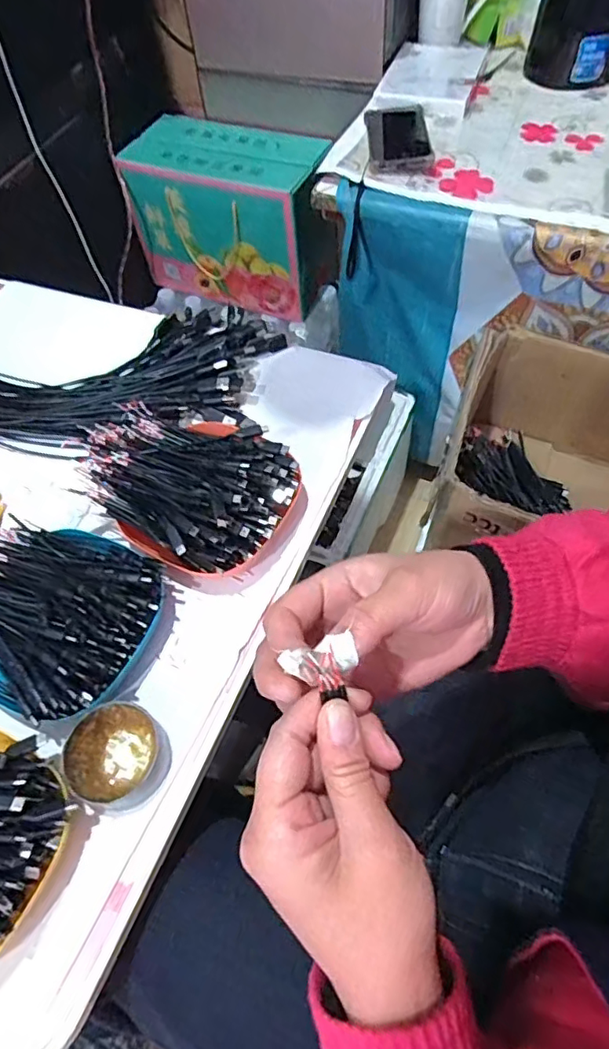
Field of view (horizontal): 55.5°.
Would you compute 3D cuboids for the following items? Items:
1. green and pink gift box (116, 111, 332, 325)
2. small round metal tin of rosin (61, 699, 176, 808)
[{"bbox_3d":[-0.127,-0.549,1.039,0.319,0.236,0.168,21,62,16],"label":"green and pink gift box"},{"bbox_3d":[-0.126,0.155,0.389,0.061,0.025,0.063,-2,59,3],"label":"small round metal tin of rosin"}]

